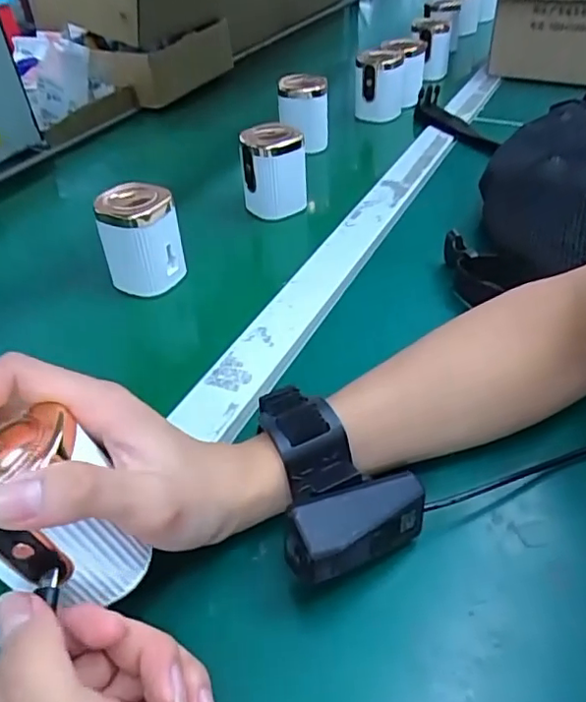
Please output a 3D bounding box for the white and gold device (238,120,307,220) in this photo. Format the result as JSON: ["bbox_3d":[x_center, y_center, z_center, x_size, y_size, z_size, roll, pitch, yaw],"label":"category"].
[{"bbox_3d":[-0.020,-0.173,0.571,0.064,0.072,0.049,-4,40,-1],"label":"white and gold device"}]

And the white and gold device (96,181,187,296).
[{"bbox_3d":[-0.121,-0.089,0.476,0.059,0.075,0.046,-14,41,-13],"label":"white and gold device"}]

